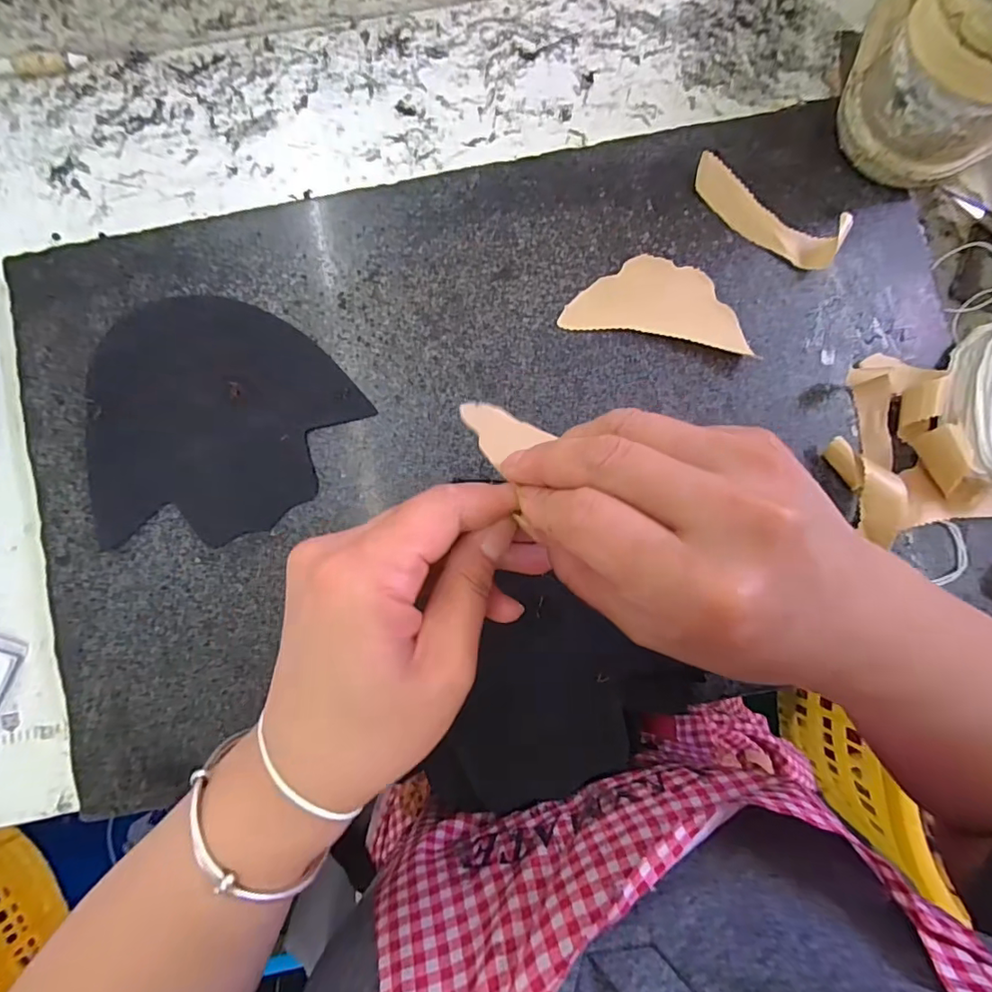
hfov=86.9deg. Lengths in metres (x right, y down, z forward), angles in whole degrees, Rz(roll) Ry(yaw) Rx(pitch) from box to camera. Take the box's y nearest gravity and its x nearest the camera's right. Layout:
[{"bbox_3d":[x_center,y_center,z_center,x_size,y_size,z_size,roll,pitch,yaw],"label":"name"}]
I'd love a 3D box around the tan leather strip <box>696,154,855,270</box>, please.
[{"bbox_3d":[0.189,-0.198,0.368,0.110,0.009,0.037,27,109,5],"label":"tan leather strip"}]

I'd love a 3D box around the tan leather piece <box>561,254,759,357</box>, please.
[{"bbox_3d":[0.114,-0.136,0.365,0.128,0.009,0.055,8,84,0],"label":"tan leather piece"}]

